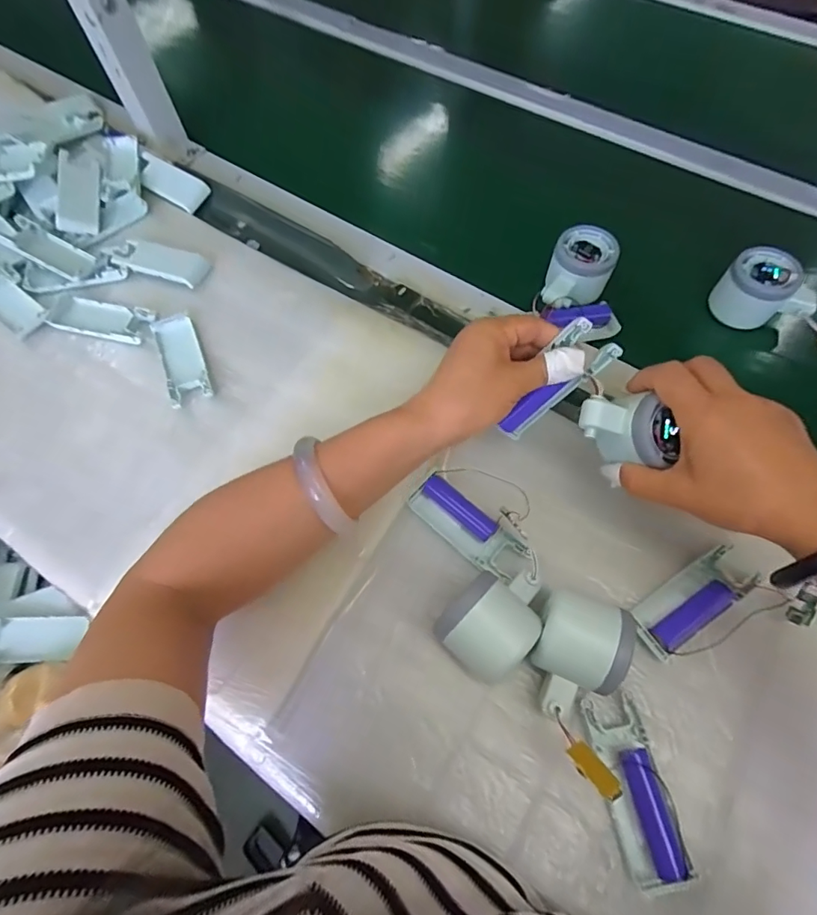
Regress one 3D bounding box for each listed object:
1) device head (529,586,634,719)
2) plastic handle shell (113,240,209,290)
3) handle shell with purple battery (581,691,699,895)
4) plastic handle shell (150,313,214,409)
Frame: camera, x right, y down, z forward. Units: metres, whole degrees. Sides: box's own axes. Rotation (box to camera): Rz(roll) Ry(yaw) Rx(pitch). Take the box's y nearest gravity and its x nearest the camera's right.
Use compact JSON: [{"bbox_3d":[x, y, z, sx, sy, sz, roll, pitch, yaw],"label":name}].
[{"bbox_3d":[0.112,0.134,0.319,0.059,0.055,0.076,17,68,9],"label":"device head"},{"bbox_3d":[-0.259,-0.207,0.500,0.098,0.008,0.043,20,68,10],"label":"plastic handle shell"},{"bbox_3d":[0.146,0.210,0.304,0.036,0.021,0.099,-10,67,-3],"label":"handle shell with purple battery"},{"bbox_3d":[-0.215,-0.094,0.450,0.036,0.007,0.101,-23,68,-8],"label":"plastic handle shell"}]

